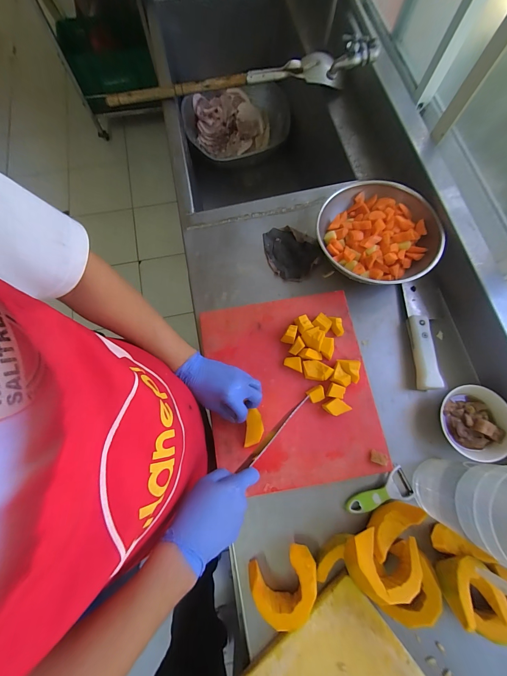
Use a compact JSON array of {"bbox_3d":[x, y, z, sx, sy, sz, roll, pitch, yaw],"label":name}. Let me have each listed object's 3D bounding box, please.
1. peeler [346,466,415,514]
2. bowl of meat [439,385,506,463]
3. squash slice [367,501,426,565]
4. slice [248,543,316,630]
[{"bbox_3d":[0.245,0.298,0.533,0.135,0.024,0.057,-13,74,-6],"label":"peeler"},{"bbox_3d":[0.447,0.172,0.553,0.125,0.049,0.139,2,73,-1],"label":"bowl of meat"},{"bbox_3d":[0.250,0.341,0.501,0.111,0.053,0.046,-30,76,-10],"label":"squash slice"},{"bbox_3d":[0.058,0.431,0.478,0.117,0.060,0.087,-24,75,-9],"label":"slice"}]

